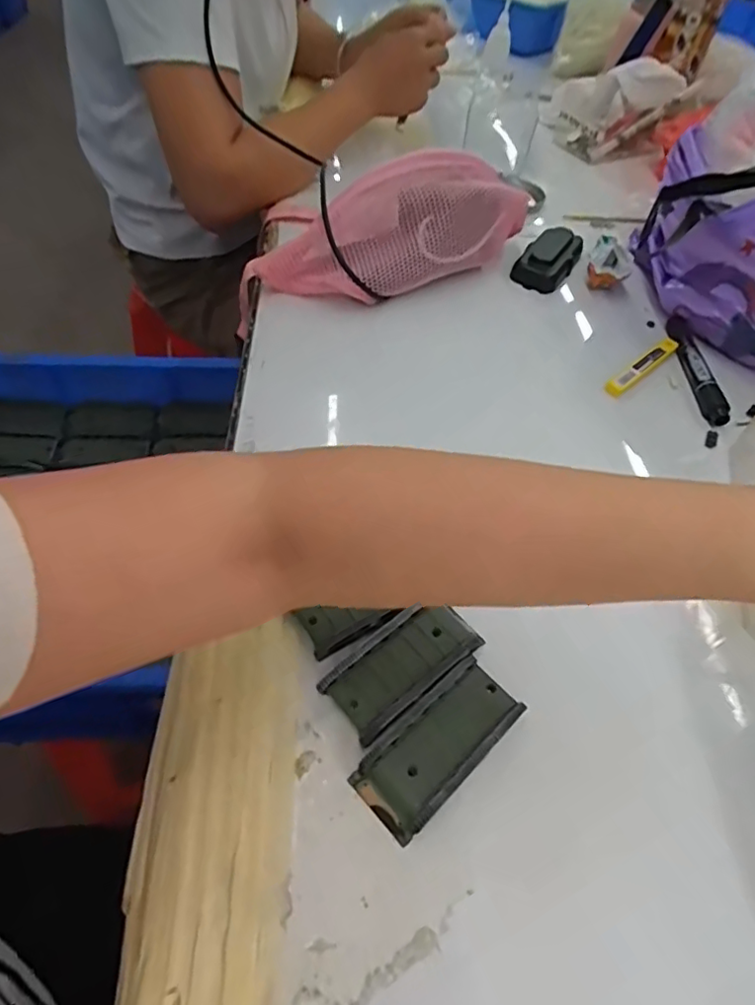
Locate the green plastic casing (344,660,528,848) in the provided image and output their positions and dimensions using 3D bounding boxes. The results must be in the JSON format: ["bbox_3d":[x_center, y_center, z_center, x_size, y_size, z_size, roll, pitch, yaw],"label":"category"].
[{"bbox_3d":[0.034,0.130,0.314,0.095,0.018,0.043,-35,64,-28],"label":"green plastic casing"}]

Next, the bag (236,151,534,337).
[{"bbox_3d":[0.003,-0.254,0.559,0.313,0.103,0.081,-20,56,-3],"label":"bag"}]

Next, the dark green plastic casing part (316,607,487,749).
[{"bbox_3d":[0.016,0.093,0.339,0.092,0.016,0.044,-34,63,-27],"label":"dark green plastic casing part"}]

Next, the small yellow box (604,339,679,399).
[{"bbox_3d":[0.247,-0.127,0.535,0.102,0.006,0.017,-32,62,-27],"label":"small yellow box"}]

